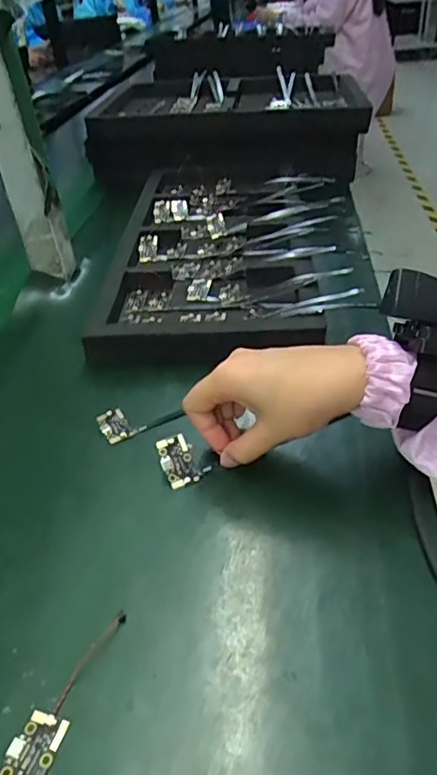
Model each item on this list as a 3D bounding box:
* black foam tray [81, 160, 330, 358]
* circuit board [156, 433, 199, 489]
[{"bbox_3d":[0.024,-0.183,0.649,0.275,0.033,0.478,-2,38,5],"label":"black foam tray"},{"bbox_3d":[-0.030,0.053,0.386,0.022,0.004,0.036,-15,80,-8],"label":"circuit board"}]

